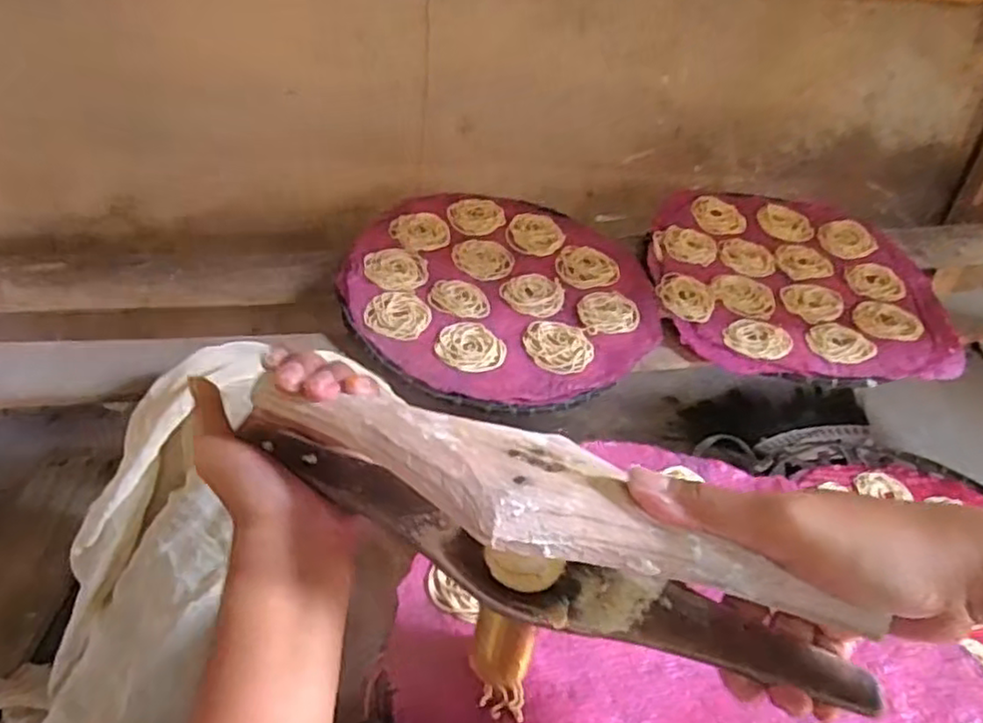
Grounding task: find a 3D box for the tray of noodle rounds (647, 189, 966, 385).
[{"bbox_3d":[0.379,-0.102,0.869,0.353,0.025,0.326,5,47,-3],"label":"tray of noodle rounds"}]

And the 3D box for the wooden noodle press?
[{"bbox_3d":[0.010,0.088,0.327,0.306,0.105,0.055,21,39,16],"label":"wooden noodle press"}]

